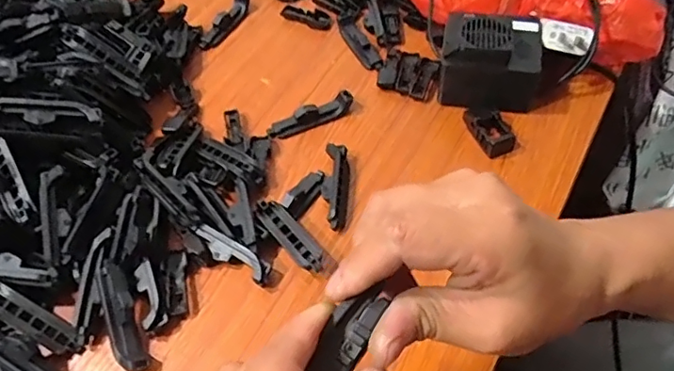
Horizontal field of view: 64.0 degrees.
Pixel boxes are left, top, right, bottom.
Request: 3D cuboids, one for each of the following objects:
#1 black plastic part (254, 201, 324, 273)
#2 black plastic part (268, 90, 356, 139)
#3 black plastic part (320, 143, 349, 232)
[{"bbox_3d":[-0.032,0.038,0.382,0.020,0.016,0.068,-35,58,-19],"label":"black plastic part"},{"bbox_3d":[-0.021,-0.057,0.451,0.075,0.016,0.017,-22,55,-11],"label":"black plastic part"},{"bbox_3d":[-0.002,0.001,0.408,0.019,0.014,0.072,2,54,7],"label":"black plastic part"}]

